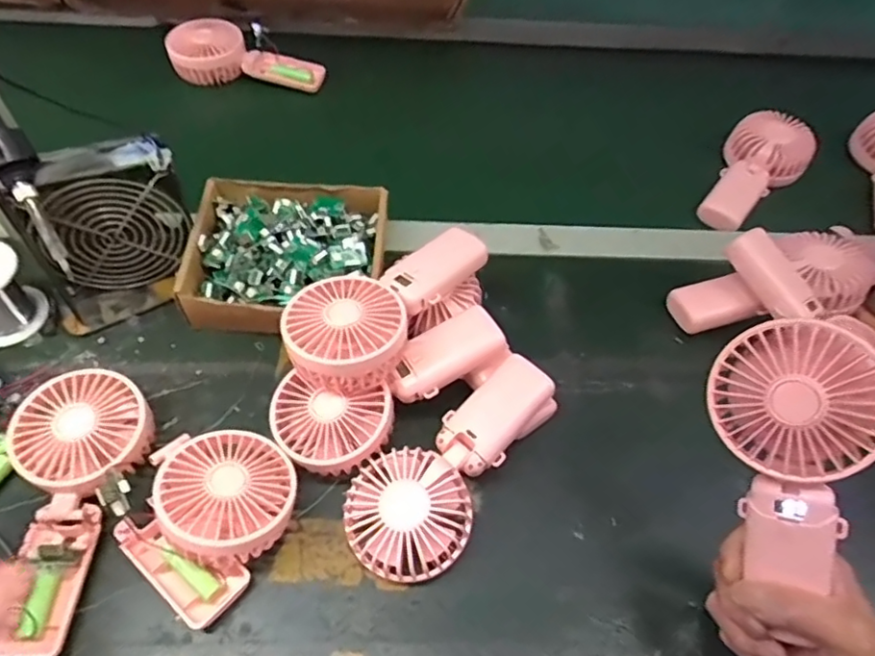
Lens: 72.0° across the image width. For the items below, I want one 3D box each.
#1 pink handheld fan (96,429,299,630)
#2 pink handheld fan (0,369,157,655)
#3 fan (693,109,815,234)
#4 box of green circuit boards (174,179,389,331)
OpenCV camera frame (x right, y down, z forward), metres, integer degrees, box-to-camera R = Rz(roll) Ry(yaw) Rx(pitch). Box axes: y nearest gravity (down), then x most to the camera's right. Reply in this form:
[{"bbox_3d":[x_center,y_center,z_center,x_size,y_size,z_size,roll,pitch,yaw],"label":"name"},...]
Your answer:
[{"bbox_3d":[-0.157,0.121,0.414,0.105,0.061,0.112,35,60,19],"label":"pink handheld fan"},{"bbox_3d":[-0.257,0.122,0.420,0.088,0.053,0.189,1,68,-3],"label":"pink handheld fan"},{"bbox_3d":[0.346,-0.171,0.667,0.087,0.060,0.151,35,72,20],"label":"fan"},{"bbox_3d":[-0.133,-0.060,0.546,0.168,0.058,0.154,5,54,0],"label":"box of green circuit boards"}]

